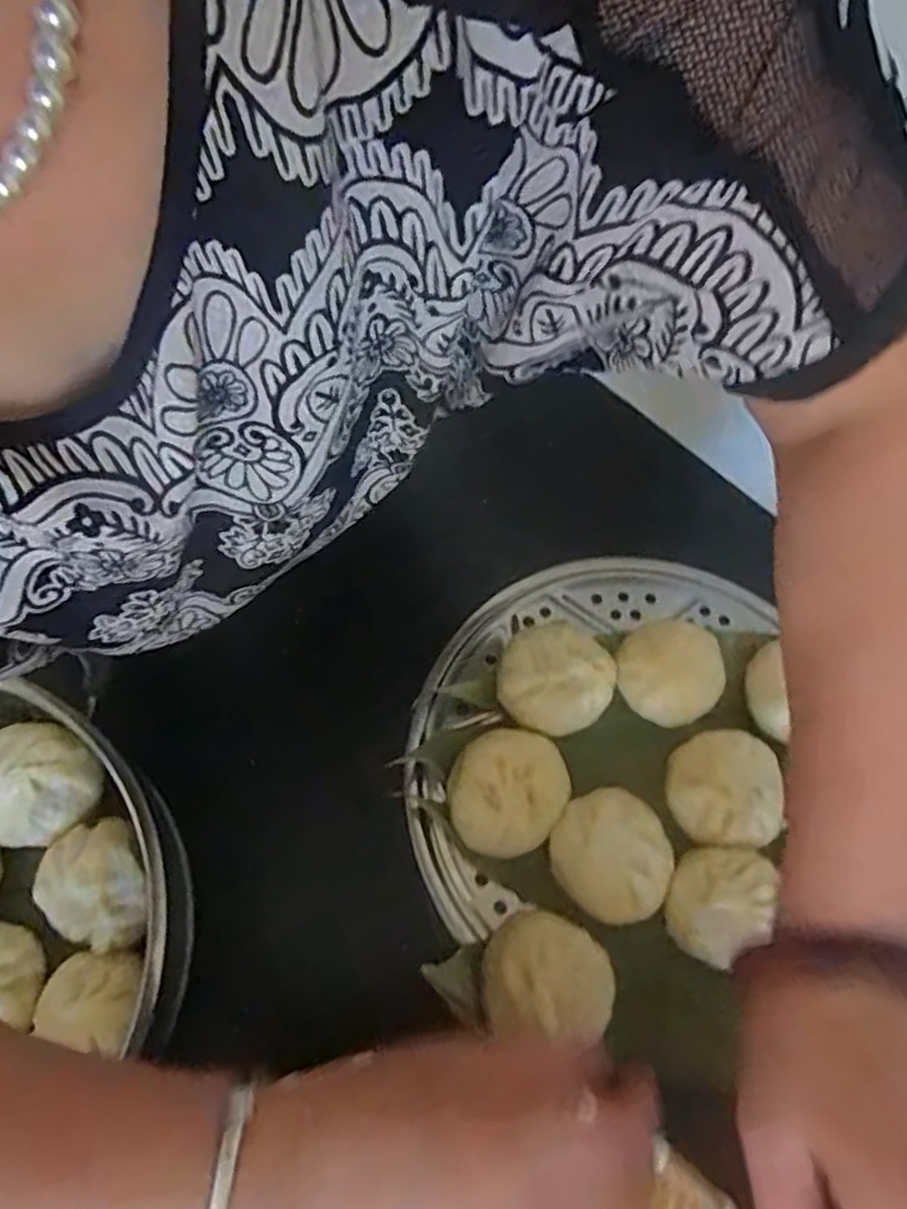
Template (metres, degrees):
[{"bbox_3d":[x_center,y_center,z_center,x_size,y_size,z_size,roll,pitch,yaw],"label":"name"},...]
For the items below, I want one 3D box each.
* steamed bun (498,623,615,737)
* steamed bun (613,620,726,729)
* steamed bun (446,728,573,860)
[{"bbox_3d":[0.065,0.050,0.466,0.072,0.046,0.070,0,68,0],"label":"steamed bun"},{"bbox_3d":[0.143,0.047,0.474,0.067,0.036,0.064,0,68,0],"label":"steamed bun"},{"bbox_3d":[0.034,0.115,0.438,0.074,0.037,0.068,0,68,0],"label":"steamed bun"}]

